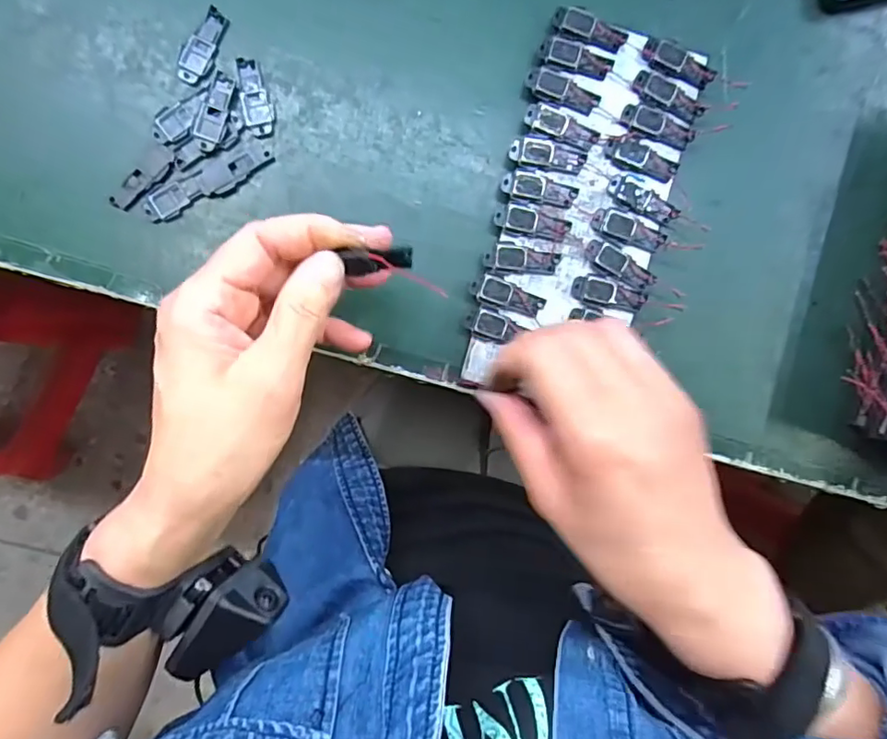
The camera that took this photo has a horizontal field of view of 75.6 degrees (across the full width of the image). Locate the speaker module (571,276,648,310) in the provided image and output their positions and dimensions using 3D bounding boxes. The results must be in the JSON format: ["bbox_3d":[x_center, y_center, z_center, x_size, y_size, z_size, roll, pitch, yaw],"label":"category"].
[{"bbox_3d":[0.089,-0.039,0.303,0.040,0.006,0.015,14,90,-3],"label":"speaker module"}]

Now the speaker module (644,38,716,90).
[{"bbox_3d":[0.125,-0.162,0.302,0.040,0.004,0.014,23,89,-3],"label":"speaker module"}]

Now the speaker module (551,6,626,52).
[{"bbox_3d":[0.077,-0.179,0.299,0.039,0.004,0.015,19,90,-3],"label":"speaker module"}]

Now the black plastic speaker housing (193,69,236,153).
[{"bbox_3d":[-0.119,-0.134,0.296,0.015,0.004,0.041,21,90,-3],"label":"black plastic speaker housing"}]

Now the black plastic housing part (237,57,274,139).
[{"bbox_3d":[-0.099,-0.143,0.298,0.014,0.004,0.041,-15,91,-2],"label":"black plastic housing part"}]

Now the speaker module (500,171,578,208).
[{"bbox_3d":[0.051,-0.095,0.301,0.040,0.004,0.014,11,90,-3],"label":"speaker module"}]

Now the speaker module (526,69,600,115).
[{"bbox_3d":[0.062,-0.145,0.299,0.039,0.004,0.016,20,90,-3],"label":"speaker module"}]

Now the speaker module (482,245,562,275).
[{"bbox_3d":[0.042,-0.058,0.302,0.040,0.005,0.013,6,90,-3],"label":"speaker module"}]

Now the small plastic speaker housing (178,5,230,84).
[{"bbox_3d":[-0.125,-0.168,0.296,0.016,0.004,0.040,29,89,-2],"label":"small plastic speaker housing"}]

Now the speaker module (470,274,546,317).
[{"bbox_3d":[0.034,-0.039,0.302,0.039,0.005,0.015,16,90,-3],"label":"speaker module"}]

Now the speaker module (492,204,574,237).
[{"bbox_3d":[0.048,-0.079,0.301,0.040,0.004,0.015,6,90,-3],"label":"speaker module"}]

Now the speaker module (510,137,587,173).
[{"bbox_3d":[0.056,-0.113,0.300,0.040,0.004,0.014,6,90,-3],"label":"speaker module"}]

